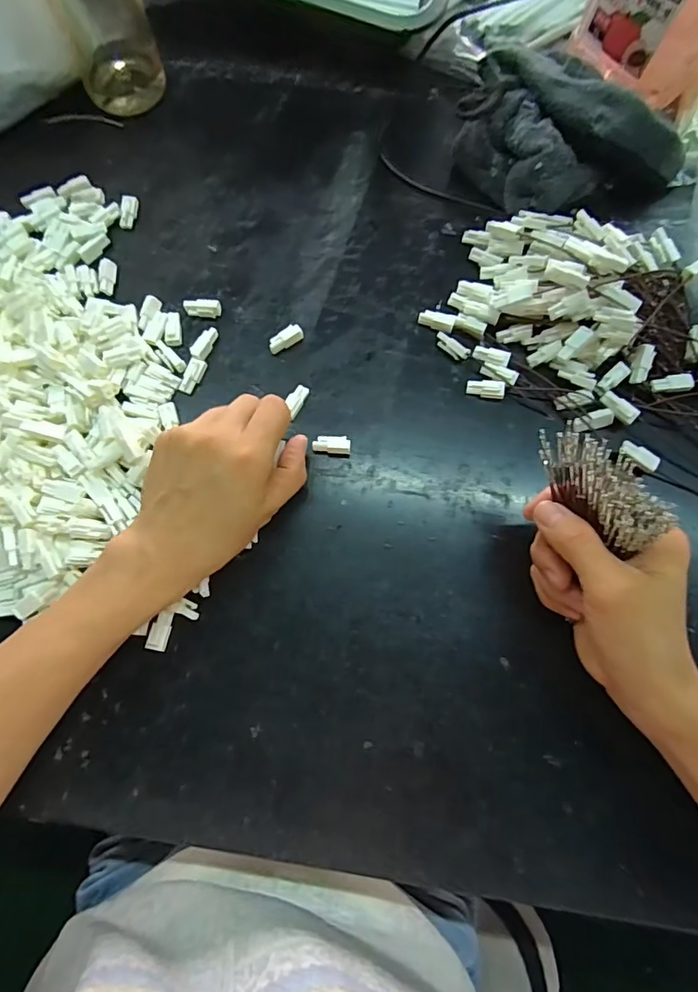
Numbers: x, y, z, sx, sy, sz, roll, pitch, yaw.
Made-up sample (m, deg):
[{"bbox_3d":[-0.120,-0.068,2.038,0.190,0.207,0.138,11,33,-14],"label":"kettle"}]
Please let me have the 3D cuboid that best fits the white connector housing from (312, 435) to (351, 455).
[{"bbox_3d":[-0.012,-0.034,0.332,0.025,0.009,0.011,5,75,2],"label":"white connector housing"}]

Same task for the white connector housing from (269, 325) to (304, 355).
[{"bbox_3d":[-0.045,-0.112,0.355,0.026,0.012,0.010,-31,76,-7],"label":"white connector housing"}]

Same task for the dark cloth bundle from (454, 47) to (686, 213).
[{"bbox_3d":[0.148,-0.266,0.368,0.104,0.056,0.158,-31,76,-7],"label":"dark cloth bundle"}]

